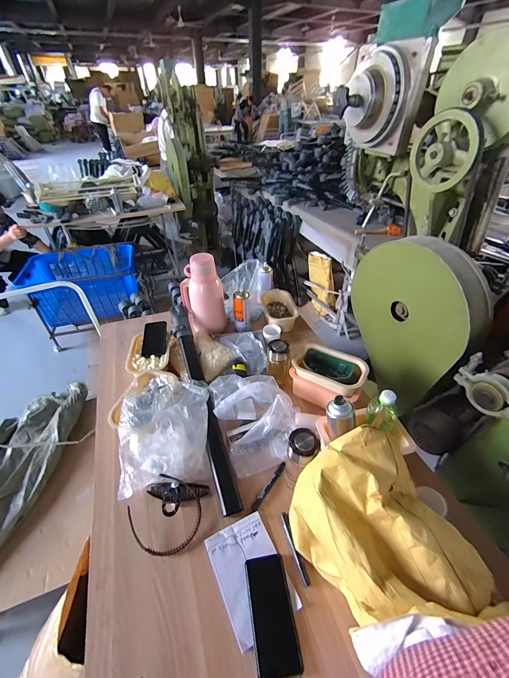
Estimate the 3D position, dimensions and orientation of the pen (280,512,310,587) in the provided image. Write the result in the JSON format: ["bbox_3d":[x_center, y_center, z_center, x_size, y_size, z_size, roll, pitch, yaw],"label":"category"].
[{"bbox_3d":[0.082,0.431,0.601,0.013,0.015,0.131,-11,42,-13],"label":"pen"}]

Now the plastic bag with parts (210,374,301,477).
[{"bbox_3d":[0.003,0.198,0.792,0.207,0.110,0.259,-17,44,-19],"label":"plastic bag with parts"}]

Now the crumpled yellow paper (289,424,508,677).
[{"bbox_3d":[0.216,0.357,0.516,0.239,0.234,0.288,-14,43,-16],"label":"crumpled yellow paper"}]

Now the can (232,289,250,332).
[{"bbox_3d":[-0.048,-0.107,1.101,0.059,0.153,0.057,0,41,0],"label":"can"}]

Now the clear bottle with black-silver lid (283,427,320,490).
[{"bbox_3d":[0.104,0.276,0.657,0.065,0.181,0.064,8,42,9],"label":"clear bottle with black-silver lid"}]

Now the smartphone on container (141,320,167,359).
[{"bbox_3d":[-0.343,-0.004,0.992,0.080,0.010,0.164,-13,47,-1],"label":"smartphone on container"}]

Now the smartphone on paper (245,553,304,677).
[{"bbox_3d":[0.031,0.502,0.532,0.077,0.007,0.165,-7,41,-8],"label":"smartphone on paper"}]

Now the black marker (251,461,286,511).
[{"bbox_3d":[0.035,0.349,0.692,0.015,0.017,0.126,27,48,28],"label":"black marker"}]

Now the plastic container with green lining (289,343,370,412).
[{"bbox_3d":[0.216,0.120,0.864,0.198,0.126,0.130,24,46,25],"label":"plastic container with green lining"}]

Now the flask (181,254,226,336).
[{"bbox_3d":[-0.186,-0.165,1.065,0.177,0.274,0.116,-5,41,-6],"label":"flask"}]

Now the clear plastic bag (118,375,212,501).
[{"bbox_3d":[-0.232,0.231,0.767,0.220,0.099,0.305,-5,41,-6],"label":"clear plastic bag"}]

